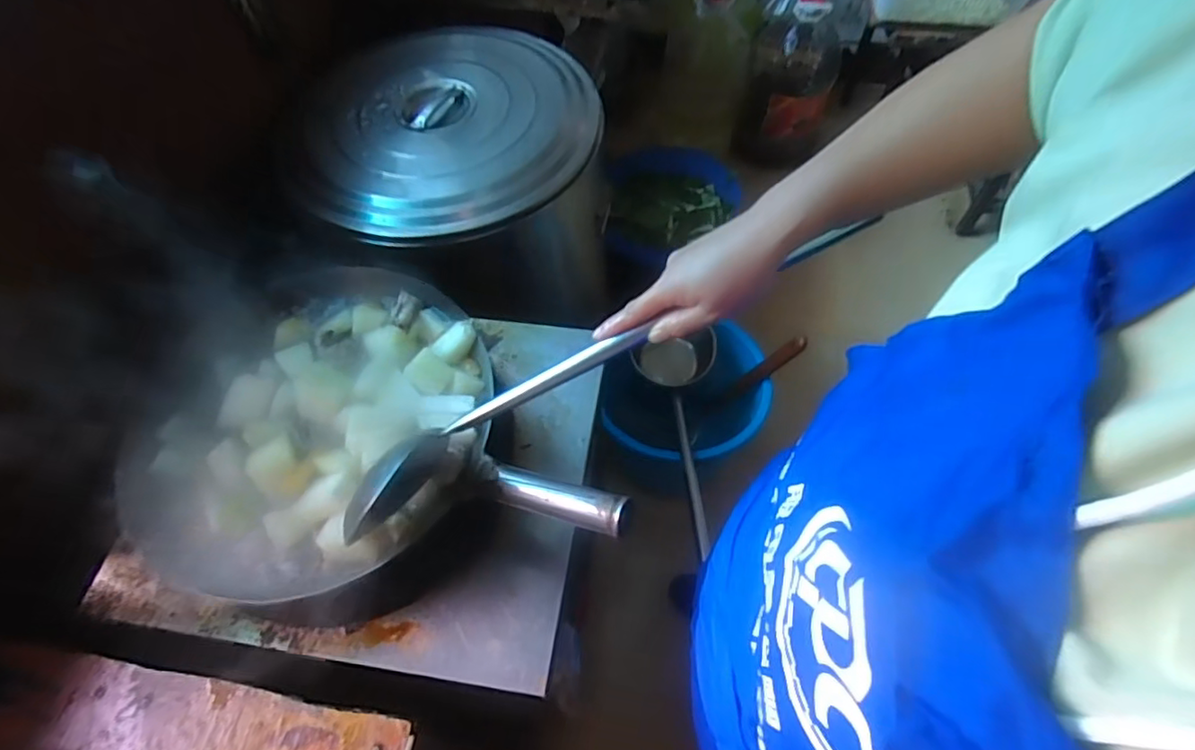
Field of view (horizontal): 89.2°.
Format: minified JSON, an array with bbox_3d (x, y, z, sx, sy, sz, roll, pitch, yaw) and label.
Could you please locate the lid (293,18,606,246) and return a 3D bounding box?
[{"bbox_3d":[-0.253,-0.406,0.977,0.469,0.061,0.484,-1,59,2],"label":"lid"}]

